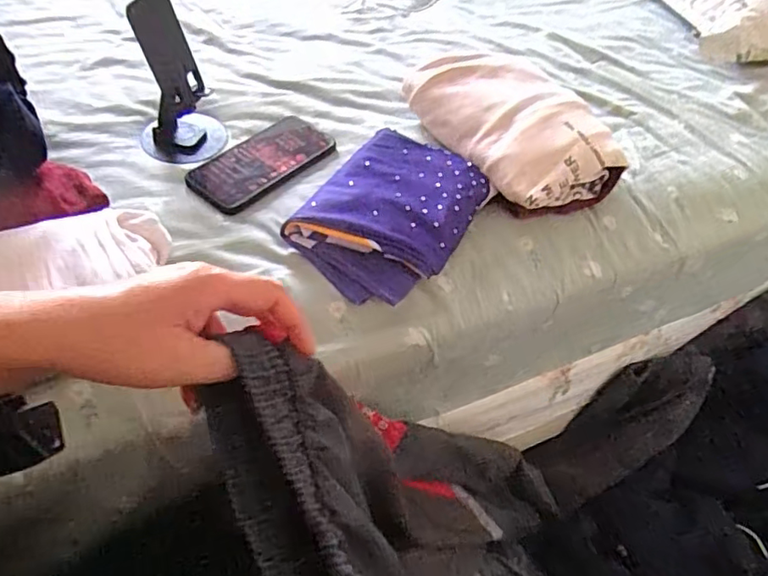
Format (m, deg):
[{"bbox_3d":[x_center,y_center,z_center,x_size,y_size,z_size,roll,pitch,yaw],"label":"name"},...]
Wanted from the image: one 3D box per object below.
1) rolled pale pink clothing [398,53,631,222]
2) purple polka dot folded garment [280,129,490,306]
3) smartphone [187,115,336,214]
[{"bbox_3d":[0.144,-0.194,0.670,0.151,0.073,0.248,-19,54,-21],"label":"rolled pale pink clothing"},{"bbox_3d":[0.008,-0.080,0.597,0.152,0.042,0.207,23,51,13],"label":"purple polka dot folded garment"},{"bbox_3d":[-0.131,-0.140,0.641,0.083,0.014,0.170,31,53,20],"label":"smartphone"}]

